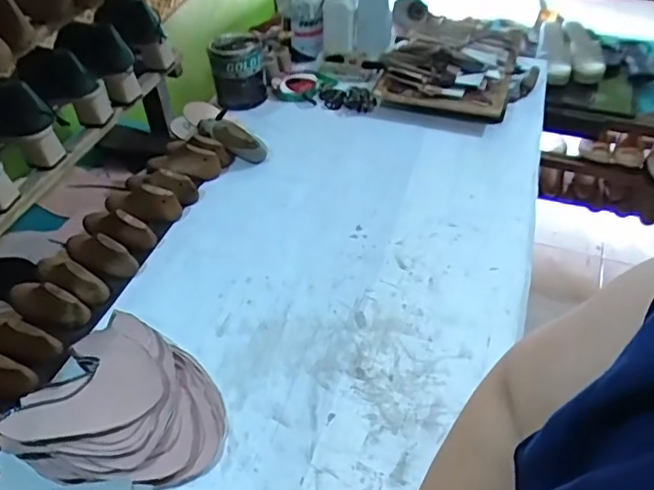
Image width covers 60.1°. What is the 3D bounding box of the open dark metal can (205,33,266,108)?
[{"bbox_3d":[-0.184,-0.368,1.176,0.110,0.123,0.089,-13,47,-11],"label":"open dark metal can"}]

